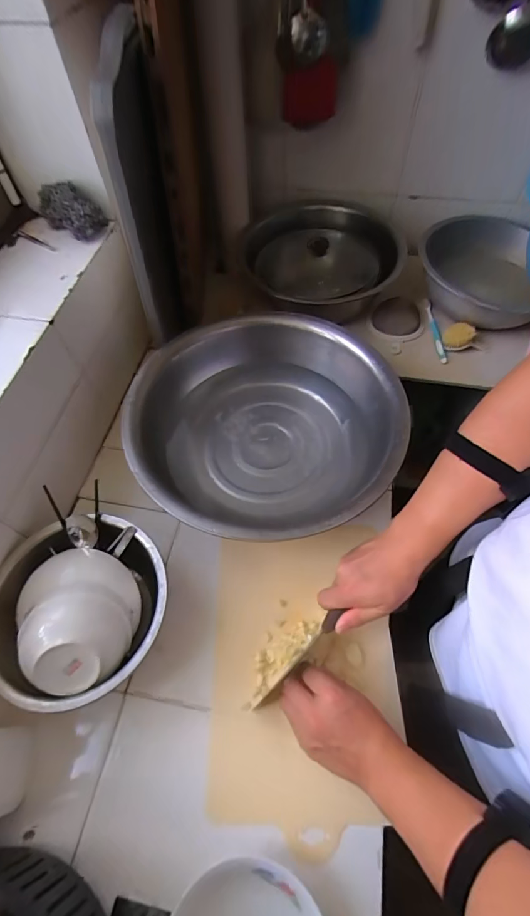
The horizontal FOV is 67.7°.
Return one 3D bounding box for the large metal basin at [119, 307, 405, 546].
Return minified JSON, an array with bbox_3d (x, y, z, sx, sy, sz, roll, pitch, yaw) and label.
[{"bbox_3d":[0.003,-0.048,0.631,0.386,0.124,0.398,-1,59,1],"label":"large metal basin"}]

